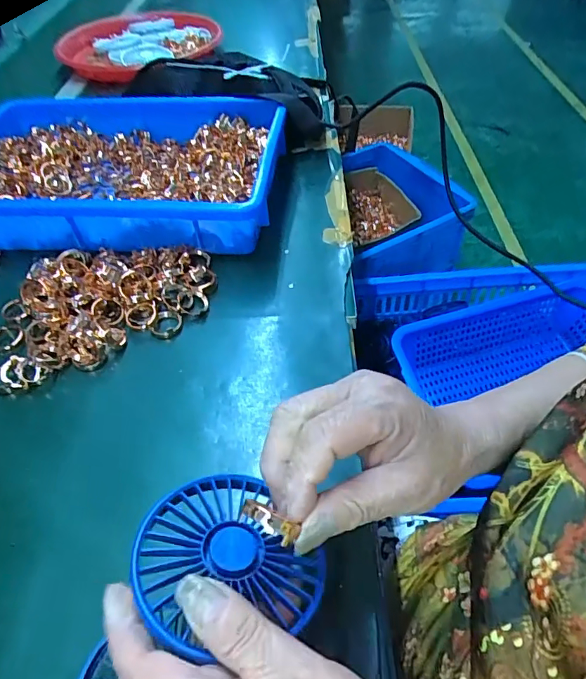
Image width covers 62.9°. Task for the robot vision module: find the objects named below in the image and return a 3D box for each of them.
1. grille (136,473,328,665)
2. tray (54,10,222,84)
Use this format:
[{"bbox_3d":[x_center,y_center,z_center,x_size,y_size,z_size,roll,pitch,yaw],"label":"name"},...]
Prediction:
[{"bbox_3d":[-0.032,0.102,0.220,0.076,0.013,0.082,7,35,-5],"label":"grille"},{"bbox_3d":[-0.239,-0.468,0.763,0.216,0.044,0.216,-1,49,2],"label":"tray"}]

